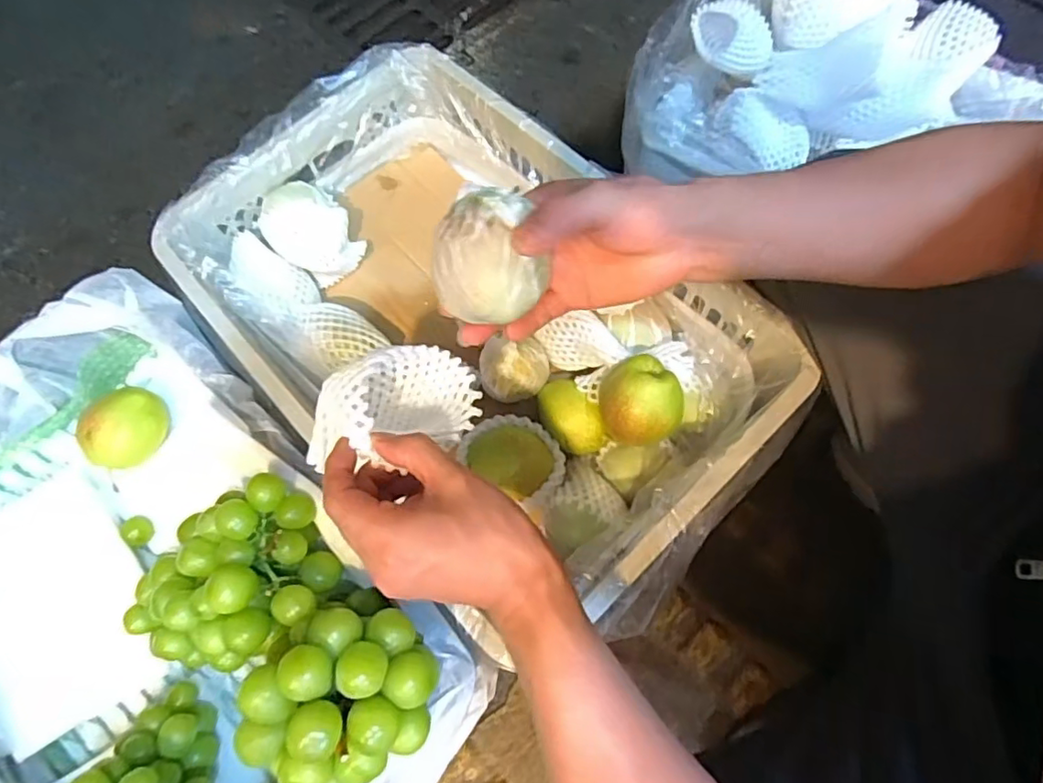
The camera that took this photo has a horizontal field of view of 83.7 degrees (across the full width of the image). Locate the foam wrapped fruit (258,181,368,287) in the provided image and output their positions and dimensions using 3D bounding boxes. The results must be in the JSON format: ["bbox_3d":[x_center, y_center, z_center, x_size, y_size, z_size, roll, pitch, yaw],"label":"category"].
[{"bbox_3d":[-0.227,-0.173,0.624,0.090,0.067,0.084,-1,71,2],"label":"foam wrapped fruit"}]

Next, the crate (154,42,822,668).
[{"bbox_3d":[-0.061,-0.073,0.575,0.364,0.145,0.553,-39,74,-10],"label":"crate"}]

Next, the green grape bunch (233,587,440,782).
[{"bbox_3d":[-0.112,0.185,0.364,0.110,0.081,0.101,-1,71,2],"label":"green grape bunch"}]

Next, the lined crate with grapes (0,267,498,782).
[{"bbox_3d":[-0.305,0.167,0.451,0.504,0.207,0.351,41,77,14],"label":"lined crate with grapes"}]

